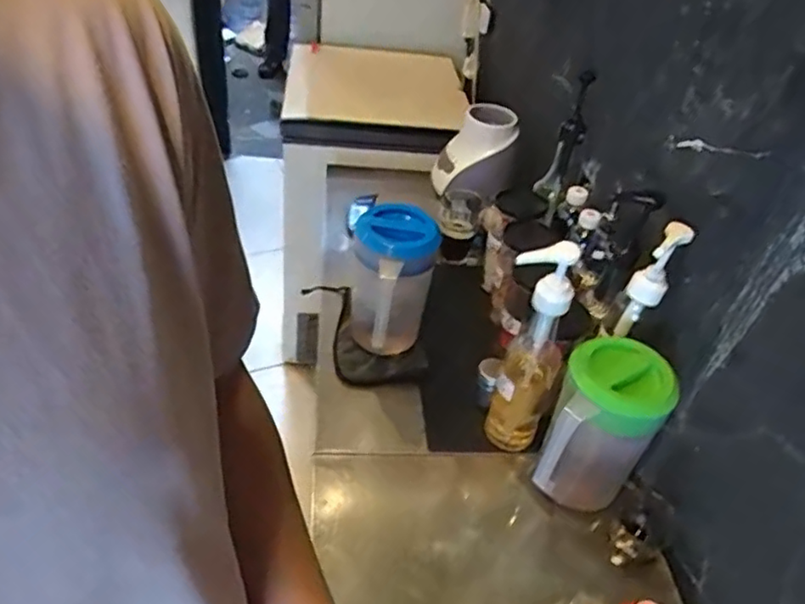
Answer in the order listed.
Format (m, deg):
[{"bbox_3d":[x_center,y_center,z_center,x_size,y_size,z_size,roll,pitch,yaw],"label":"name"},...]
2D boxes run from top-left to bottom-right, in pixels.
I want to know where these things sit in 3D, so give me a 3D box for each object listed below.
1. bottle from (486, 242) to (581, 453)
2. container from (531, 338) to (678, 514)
[{"bbox_3d":[0.173,0.059,0.834,0.075,0.342,0.070,20,42,15],"label":"bottle"},{"bbox_3d":[0.246,0.167,0.800,0.116,0.209,0.137,17,42,12],"label":"container"}]

